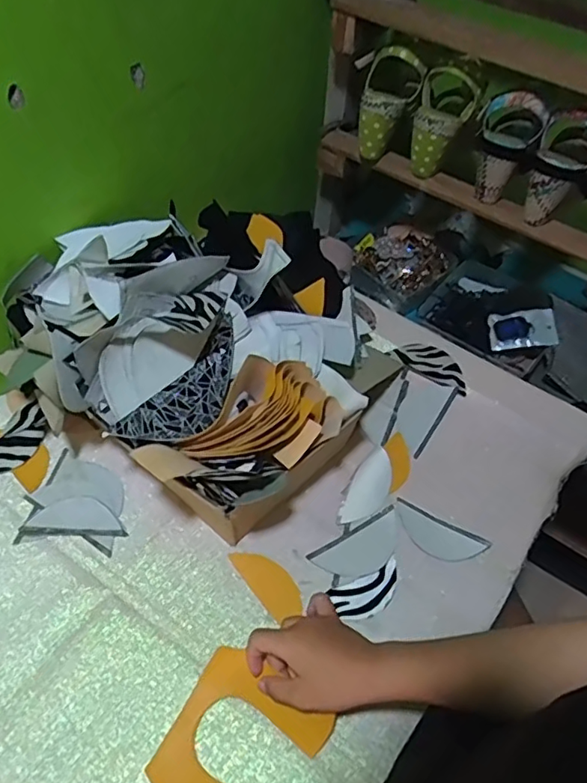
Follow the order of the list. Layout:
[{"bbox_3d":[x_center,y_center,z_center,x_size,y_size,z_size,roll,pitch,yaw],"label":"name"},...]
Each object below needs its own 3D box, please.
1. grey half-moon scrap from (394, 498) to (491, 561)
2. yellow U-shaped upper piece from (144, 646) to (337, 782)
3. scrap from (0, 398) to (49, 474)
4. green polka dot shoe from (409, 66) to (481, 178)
[{"bbox_3d":[0.158,0.158,0.621,0.104,0.006,0.044,25,56,16],"label":"grey half-moon scrap"},{"bbox_3d":[-0.048,0.312,0.483,0.124,0.018,0.131,27,56,14],"label":"yellow U-shaped upper piece"},{"bbox_3d":[-0.330,0.063,0.644,0.095,0.011,0.097,-17,58,-17],"label":"scrap"},{"bbox_3d":[0.202,-0.362,0.770,0.079,0.137,0.071,18,54,9],"label":"green polka dot shoe"}]

